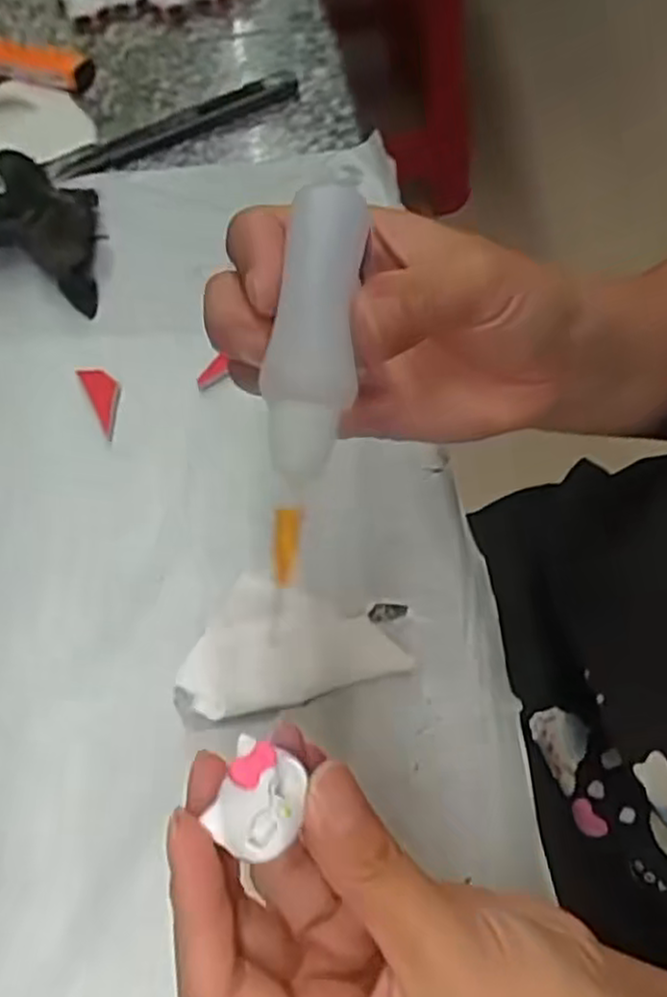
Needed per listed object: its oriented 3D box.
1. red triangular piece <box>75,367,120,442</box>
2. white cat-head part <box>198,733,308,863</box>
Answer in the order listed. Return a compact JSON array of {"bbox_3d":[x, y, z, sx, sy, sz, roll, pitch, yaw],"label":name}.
[{"bbox_3d":[-0.105,-0.046,0.341,0.015,0.004,0.040,-26,67,-10],"label":"red triangular piece"},{"bbox_3d":[-0.017,0.071,0.172,0.020,0.007,0.023,15,66,8],"label":"white cat-head part"}]

